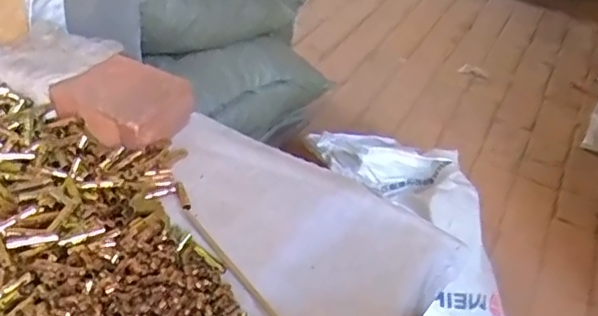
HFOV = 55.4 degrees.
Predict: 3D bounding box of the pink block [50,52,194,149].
[{"bbox_3d":[-0.201,-0.071,0.678,0.120,0.065,0.127,22,41,15],"label":"pink block"}]

